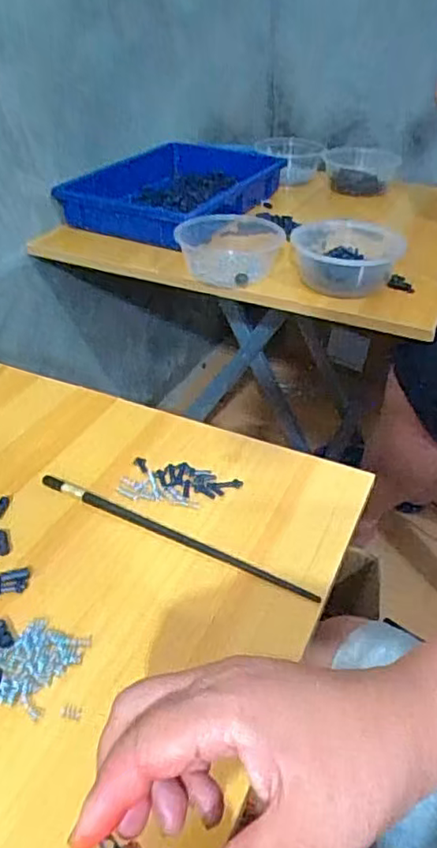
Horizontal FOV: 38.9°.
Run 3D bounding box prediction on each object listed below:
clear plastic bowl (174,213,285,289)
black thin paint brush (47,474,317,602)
[{"bbox_3d":[0.011,-0.240,0.818,0.123,0.054,0.135,2,38,-2],"label":"clear plastic bowl"},{"bbox_3d":[-0.035,0.078,0.446,0.223,0.004,0.011,20,41,20],"label":"black thin paint brush"}]

